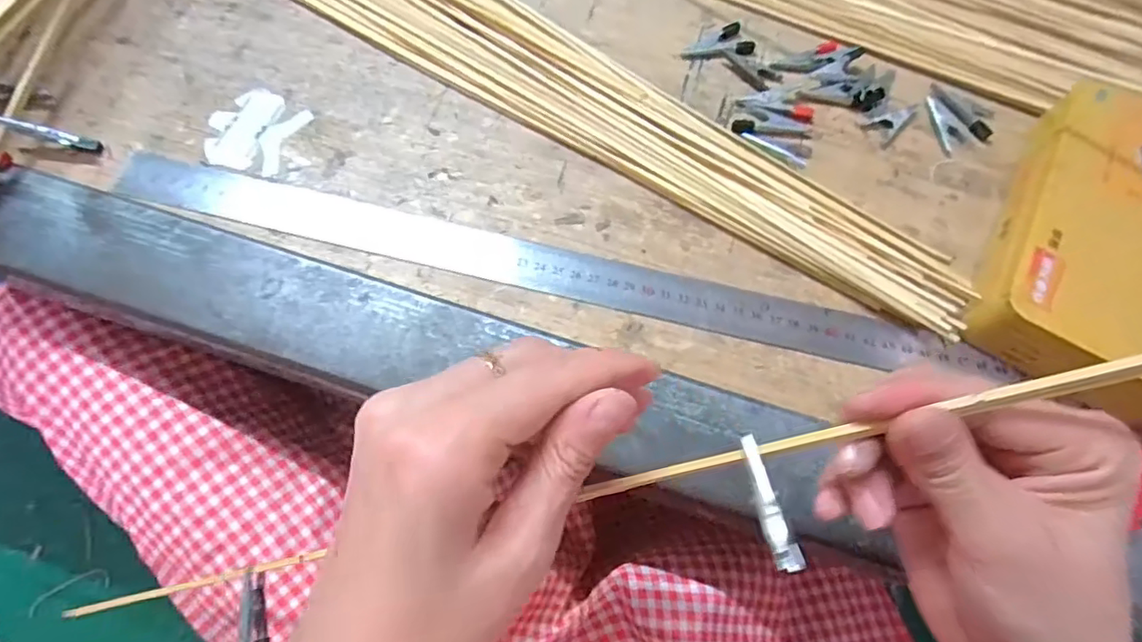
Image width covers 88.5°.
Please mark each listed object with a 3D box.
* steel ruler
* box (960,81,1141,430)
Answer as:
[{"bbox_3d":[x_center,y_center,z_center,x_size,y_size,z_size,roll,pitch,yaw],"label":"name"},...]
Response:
[{"bbox_3d":[-0.015,-0.029,0.320,0.465,0.005,0.033,12,69,3],"label":"steel ruler"},{"bbox_3d":[0.296,-0.047,0.317,0.107,0.044,0.190,30,71,9],"label":"box"}]

